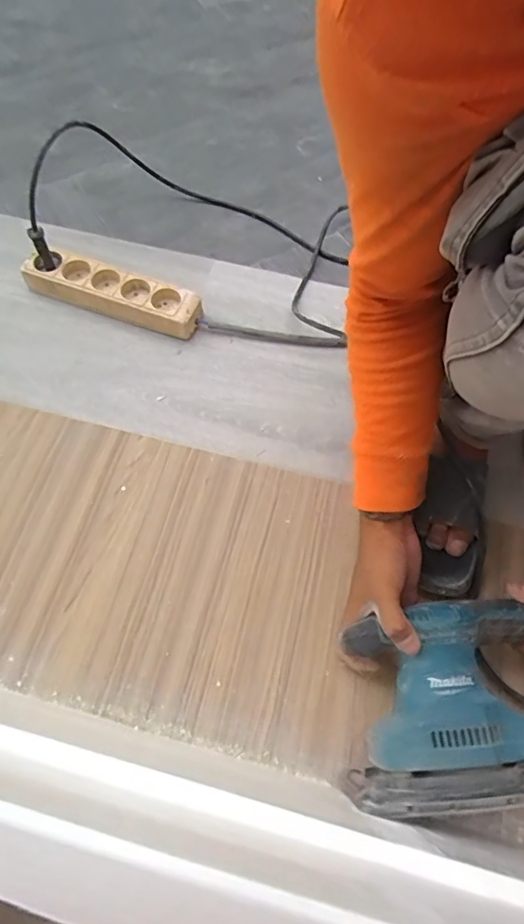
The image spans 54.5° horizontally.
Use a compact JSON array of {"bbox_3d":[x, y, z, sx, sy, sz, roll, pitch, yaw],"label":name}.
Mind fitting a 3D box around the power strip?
[{"bbox_3d":[-0.201,-0.231,0.692,0.243,0.041,0.064,21,66,8],"label":"power strip"}]

